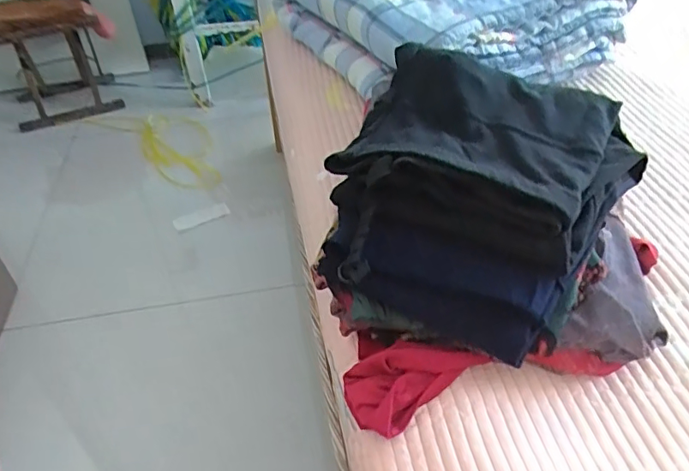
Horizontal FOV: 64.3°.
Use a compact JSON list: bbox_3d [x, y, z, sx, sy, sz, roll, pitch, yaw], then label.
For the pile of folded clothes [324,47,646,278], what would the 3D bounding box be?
[{"bbox_3d":[0.116,-0.049,0.465,0.238,0.089,0.282,17,56,14],"label":"pile of folded clothes"}]

